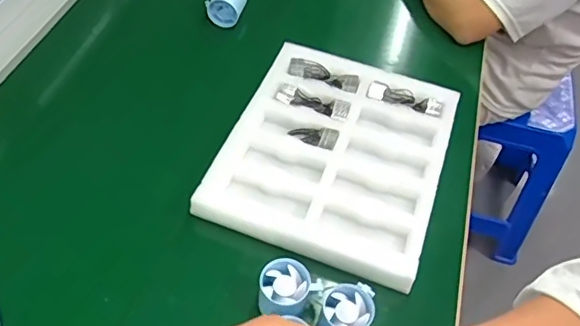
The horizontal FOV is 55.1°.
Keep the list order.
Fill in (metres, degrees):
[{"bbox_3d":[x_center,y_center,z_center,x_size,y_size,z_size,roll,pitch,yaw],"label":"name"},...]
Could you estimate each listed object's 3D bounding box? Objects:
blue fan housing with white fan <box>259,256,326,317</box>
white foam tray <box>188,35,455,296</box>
[{"bbox_3d":[-0.002,0.142,0.608,0.064,0.045,0.059,25,54,15],"label":"blue fan housing with white fan"},{"bbox_3d":[0.063,-0.021,0.748,0.271,0.032,0.319,18,52,9],"label":"white foam tray"}]

